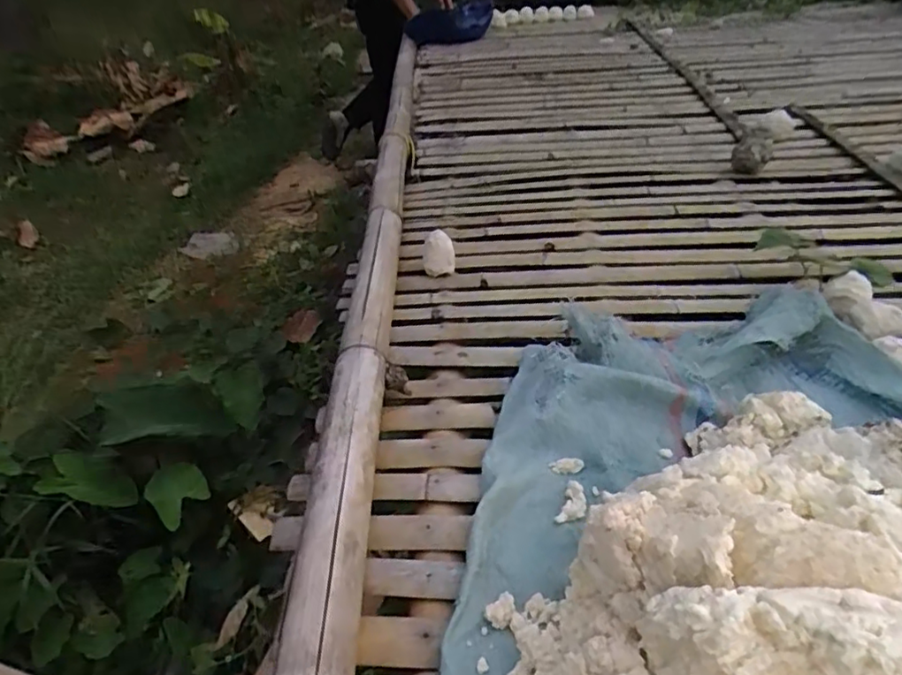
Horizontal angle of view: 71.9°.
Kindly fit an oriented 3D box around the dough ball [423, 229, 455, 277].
[{"bbox_3d":[-0.024,-0.162,1.188,0.060,0.073,0.093,-5,37,0],"label":"dough ball"}]

